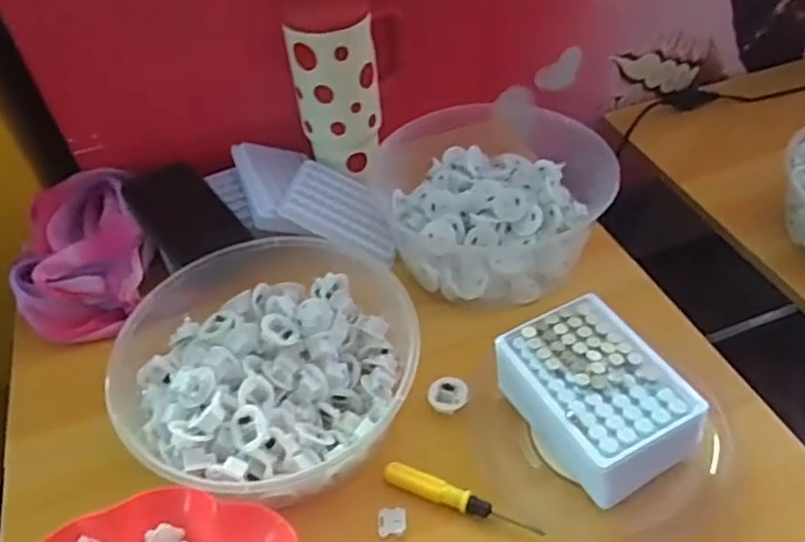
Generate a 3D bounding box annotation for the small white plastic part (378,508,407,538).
[{"bbox_3d":[-0.007,0.183,0.481,0.021,0.004,0.020,-6,45,-2],"label":"small white plastic part"}]

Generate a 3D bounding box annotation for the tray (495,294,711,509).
[{"bbox_3d":[0.146,0.099,0.503,0.097,0.070,0.132,-24,48,-18],"label":"tray"}]

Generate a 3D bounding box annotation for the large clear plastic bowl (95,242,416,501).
[{"bbox_3d":[-0.112,0.071,0.539,0.224,0.072,0.235,-2,45,2],"label":"large clear plastic bowl"}]

